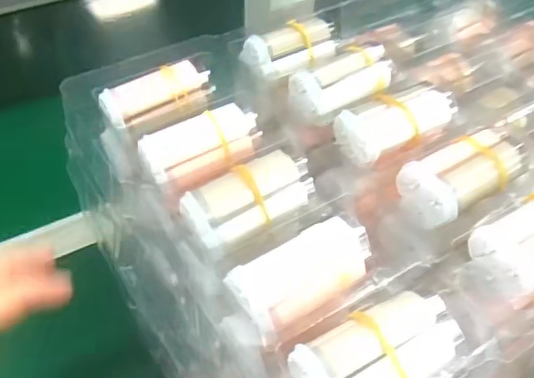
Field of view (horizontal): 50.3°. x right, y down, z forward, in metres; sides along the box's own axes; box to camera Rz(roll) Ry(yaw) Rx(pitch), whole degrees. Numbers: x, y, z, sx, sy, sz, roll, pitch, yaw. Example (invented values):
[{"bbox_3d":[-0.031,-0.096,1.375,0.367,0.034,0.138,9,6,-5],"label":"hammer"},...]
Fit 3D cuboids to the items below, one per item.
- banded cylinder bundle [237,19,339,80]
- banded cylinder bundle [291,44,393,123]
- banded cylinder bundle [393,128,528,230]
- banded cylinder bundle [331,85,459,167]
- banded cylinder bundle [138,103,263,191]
[{"bbox_3d":[0.018,-0.100,0.389,0.064,0.023,0.032,-27,52,-25],"label":"banded cylinder bundle"},{"bbox_3d":[0.049,-0.068,0.360,0.066,0.026,0.035,-26,52,-24],"label":"banded cylinder bundle"},{"bbox_3d":[0.104,0.000,0.306,0.070,0.039,0.038,-20,50,-19],"label":"banded cylinder bundle"},{"bbox_3d":[0.076,-0.039,0.331,0.068,0.024,0.031,-17,49,-18],"label":"banded cylinder bundle"},{"bbox_3d":[-0.036,-0.025,0.323,0.068,0.024,0.029,-21,50,-21],"label":"banded cylinder bundle"}]

